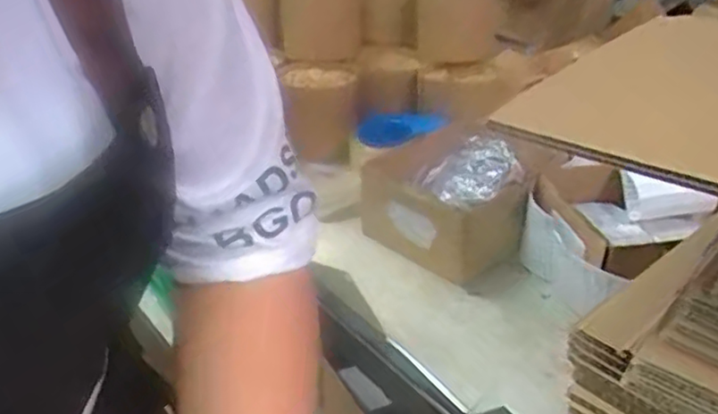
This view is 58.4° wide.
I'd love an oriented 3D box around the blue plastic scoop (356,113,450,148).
[{"bbox_3d":[0.062,-0.114,0.929,0.145,0.038,0.078,0,22,39],"label":"blue plastic scoop"}]

